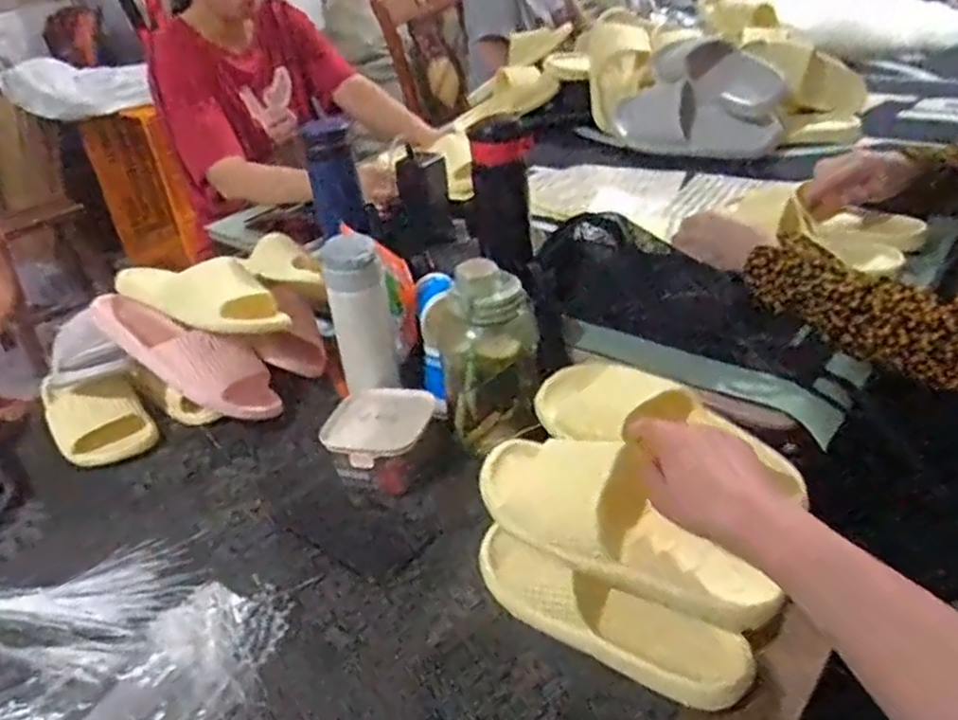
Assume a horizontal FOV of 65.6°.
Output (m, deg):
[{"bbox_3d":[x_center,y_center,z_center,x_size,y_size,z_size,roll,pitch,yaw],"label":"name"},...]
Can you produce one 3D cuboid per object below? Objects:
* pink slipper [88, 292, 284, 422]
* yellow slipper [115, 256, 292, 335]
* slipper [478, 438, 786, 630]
[{"bbox_3d":[-0.356,-0.010,0.899,0.260,0.062,0.084,31,36,-1],"label":"pink slipper"},{"bbox_3d":[-0.349,-0.084,0.944,0.240,0.062,0.103,13,38,27],"label":"yellow slipper"},{"bbox_3d":[0.109,0.127,0.592,0.251,0.061,0.101,28,45,32],"label":"slipper"}]

